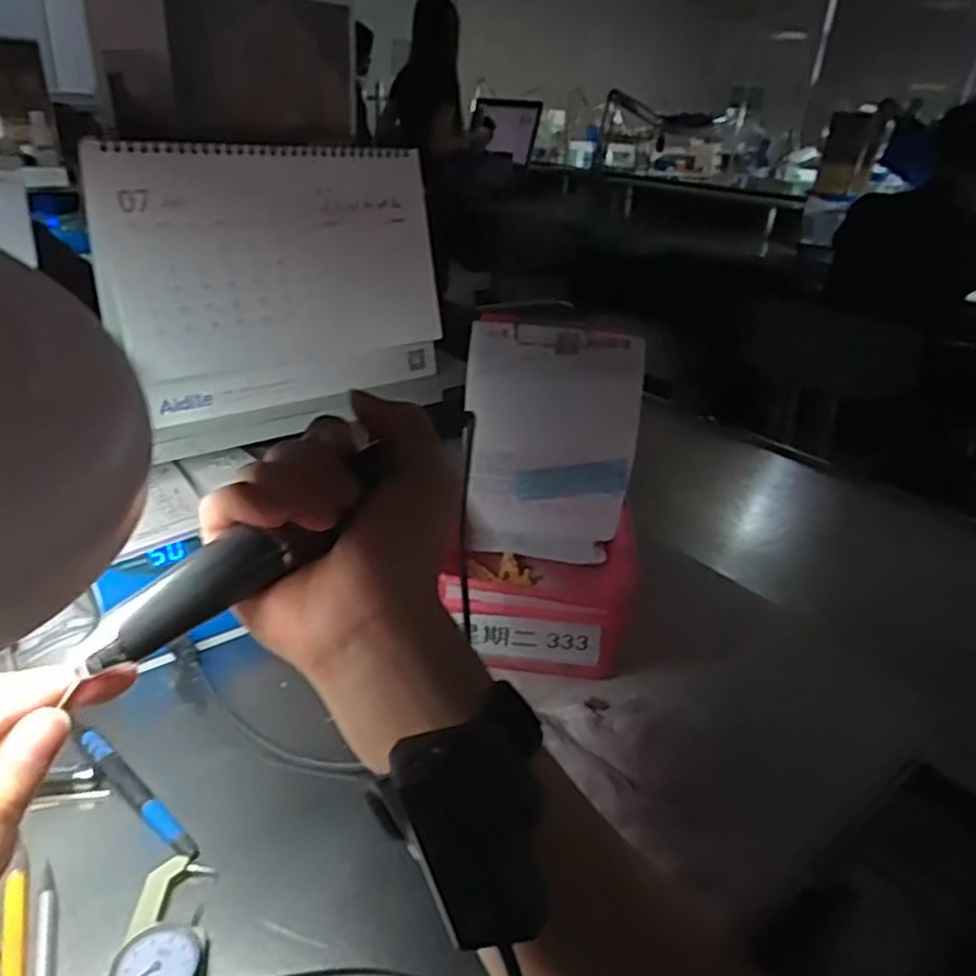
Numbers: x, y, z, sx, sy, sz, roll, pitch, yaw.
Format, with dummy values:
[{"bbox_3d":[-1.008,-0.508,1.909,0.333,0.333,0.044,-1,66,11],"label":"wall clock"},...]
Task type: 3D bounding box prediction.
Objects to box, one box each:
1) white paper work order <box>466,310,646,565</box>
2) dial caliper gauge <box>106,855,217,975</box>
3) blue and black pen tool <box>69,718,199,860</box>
[{"bbox_3d":[0.056,-0.043,0.620,0.142,0.205,0.012,2,4,8],"label":"white paper work order"},{"bbox_3d":[-0.151,0.214,0.336,0.040,0.012,0.097,-4,28,-15],"label":"dial caliper gauge"},{"bbox_3d":[-0.207,0.168,0.418,0.132,0.010,0.013,23,33,32],"label":"blue and black pen tool"}]

